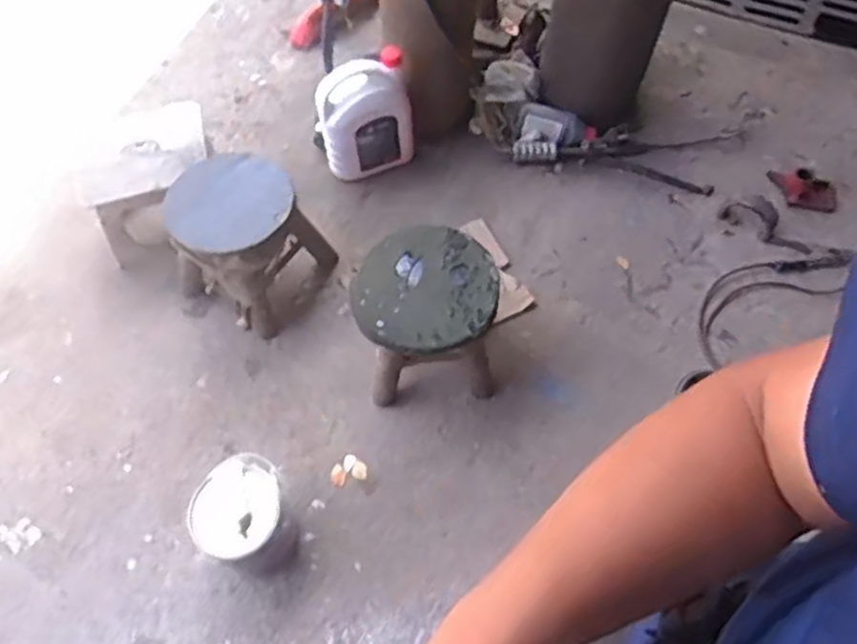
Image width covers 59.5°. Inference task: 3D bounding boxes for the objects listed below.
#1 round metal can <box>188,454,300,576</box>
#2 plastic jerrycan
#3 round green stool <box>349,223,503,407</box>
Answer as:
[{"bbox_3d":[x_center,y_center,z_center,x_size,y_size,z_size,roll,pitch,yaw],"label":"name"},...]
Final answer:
[{"bbox_3d":[-0.325,0.355,1.333,0.156,0.186,0.160,-1,60,2],"label":"round metal can"},{"bbox_3d":[-0.147,-0.474,1.747,0.220,0.277,0.131,-31,63,-14],"label":"plastic jerrycan"},{"bbox_3d":[0.002,0.000,1.462,0.273,0.280,0.245,-17,61,-6],"label":"round green stool"}]

